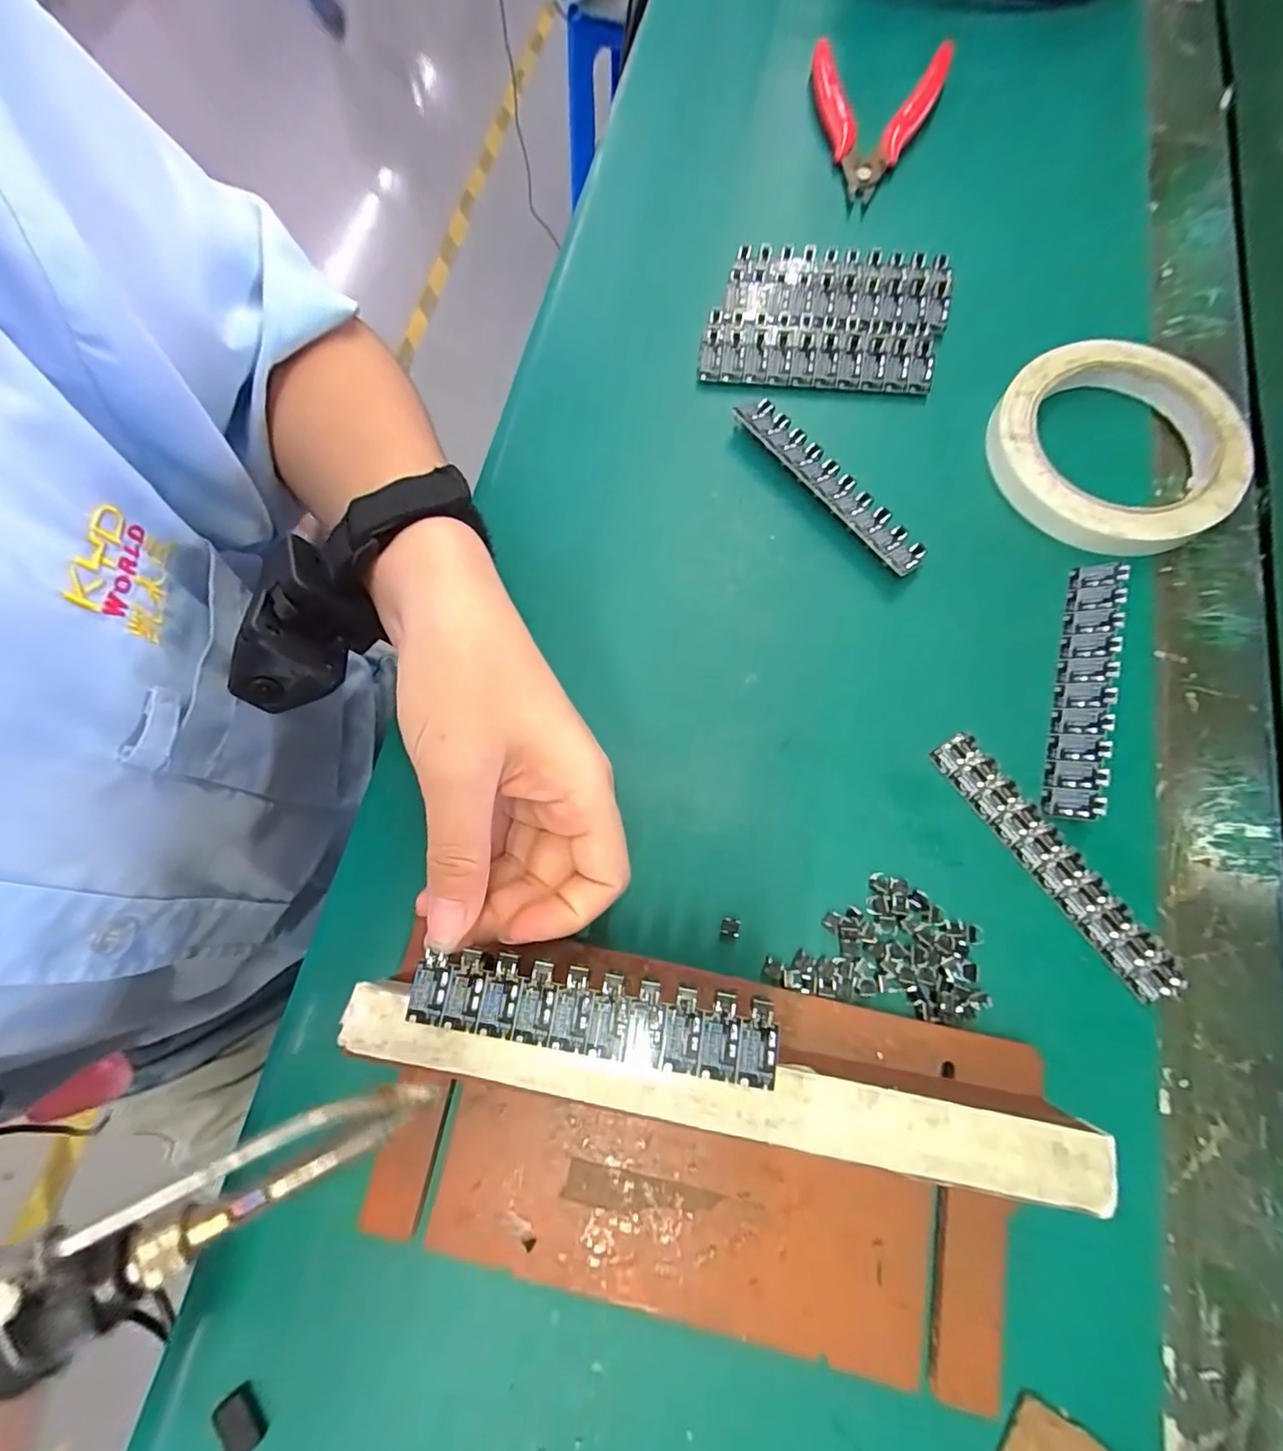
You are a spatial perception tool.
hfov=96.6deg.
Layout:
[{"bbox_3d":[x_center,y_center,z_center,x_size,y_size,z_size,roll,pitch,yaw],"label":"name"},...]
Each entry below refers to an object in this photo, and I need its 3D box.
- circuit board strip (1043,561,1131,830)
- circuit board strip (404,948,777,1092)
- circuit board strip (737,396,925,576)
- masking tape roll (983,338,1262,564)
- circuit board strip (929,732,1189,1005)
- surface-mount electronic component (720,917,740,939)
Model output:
[{"bbox_3d":[0.175,-0.016,0.225,0.015,0.013,0.106,16,75,7],"label":"circuit board strip"},{"bbox_3d":[-0.015,0.085,0.169,0.107,0.004,0.023,7,74,5],"label":"circuit board strip"},{"bbox_3d":[0.083,-0.108,0.254,0.021,0.010,0.107,-37,76,-8],"label":"circuit board strip"},{"bbox_3d":[0.209,-0.123,0.254,0.101,0.019,0.098,29,77,10],"label":"masking tape roll"},{"bbox_3d":[0.153,0.050,0.213,0.018,0.004,0.109,-34,75,-7],"label":"circuit board strip"},{"bbox_3d":[0.032,0.073,0.208,0.007,0.004,0.006,11,75,5],"label":"surface-mount electronic component"}]

